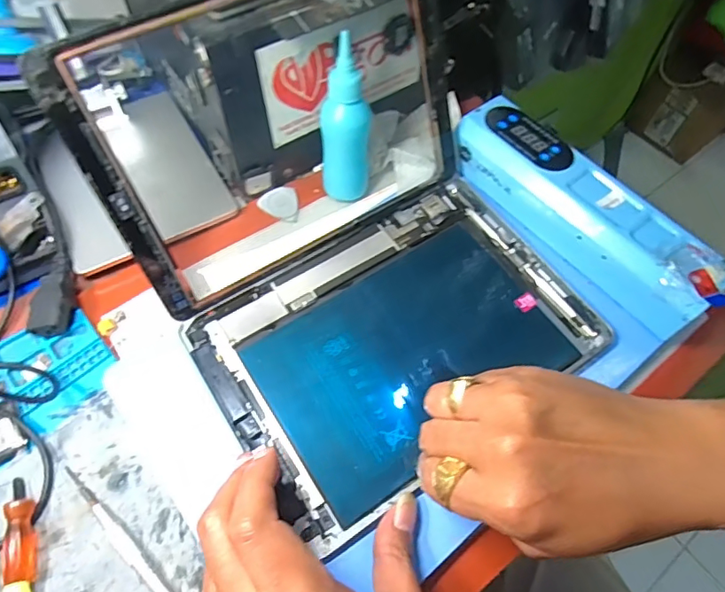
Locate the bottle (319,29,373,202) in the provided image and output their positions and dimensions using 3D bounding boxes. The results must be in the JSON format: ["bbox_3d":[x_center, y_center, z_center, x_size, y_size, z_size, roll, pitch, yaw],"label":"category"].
[{"bbox_3d":[-0.011,-0.119,0.352,0.033,0.108,0.032,1,59,-1],"label":"bottle"}]

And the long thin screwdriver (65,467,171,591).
[{"bbox_3d":[-0.123,0.133,0.268,0.010,0.014,0.120,-40,68,-22],"label":"long thin screwdriver"}]

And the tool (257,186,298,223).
[{"bbox_3d":[-0.065,-0.071,0.390,0.029,0.004,0.029,1,71,-5],"label":"tool"}]

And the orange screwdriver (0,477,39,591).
[{"bbox_3d":[-0.182,0.131,0.268,0.014,0.015,0.066,-16,61,-11],"label":"orange screwdriver"}]

